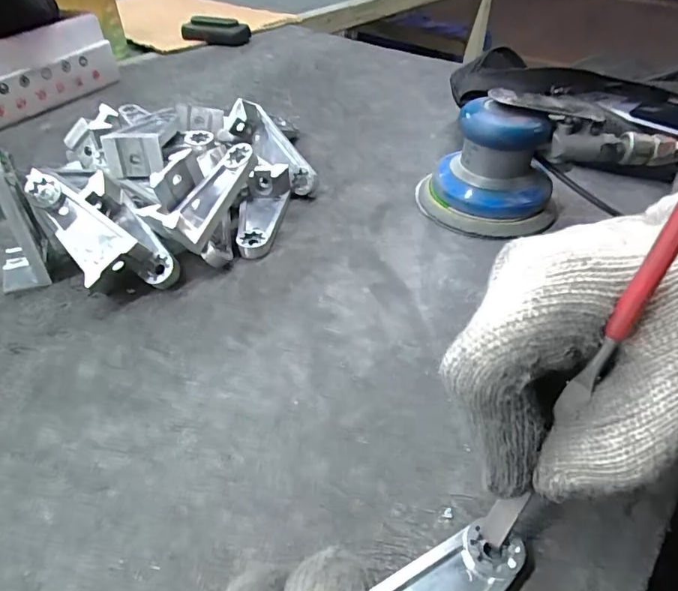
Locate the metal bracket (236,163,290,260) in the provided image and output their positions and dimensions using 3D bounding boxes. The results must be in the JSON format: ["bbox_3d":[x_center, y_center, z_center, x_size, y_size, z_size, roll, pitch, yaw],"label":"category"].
[{"bbox_3d":[-0.064,-0.072,0.401,0.037,0.028,0.099,2,42,1],"label":"metal bracket"}]

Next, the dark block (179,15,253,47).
[{"bbox_3d":[-0.197,-0.424,0.783,0.105,0.037,0.029,2,42,2],"label":"dark block"}]

